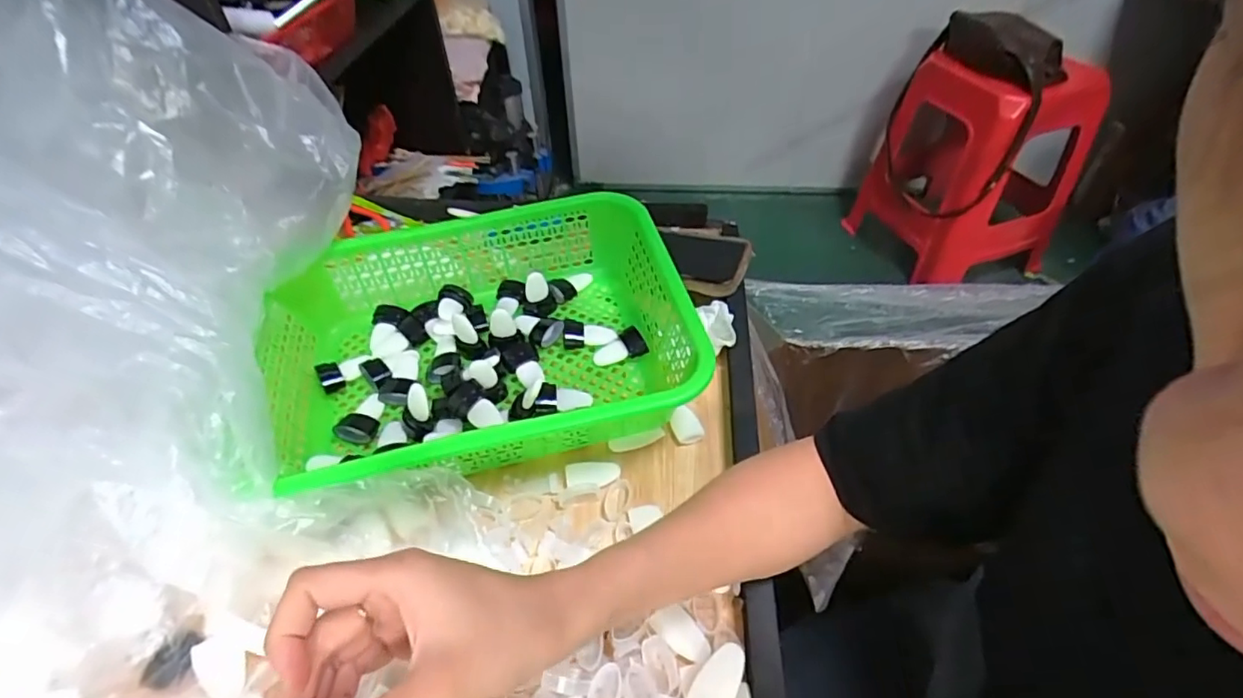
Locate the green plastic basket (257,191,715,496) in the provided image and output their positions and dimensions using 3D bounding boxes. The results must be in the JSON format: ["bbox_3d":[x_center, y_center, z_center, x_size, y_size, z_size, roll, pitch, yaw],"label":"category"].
[{"bbox_3d":[-0.123,-0.003,0.508,0.345,0.094,0.263,-11,46,-8],"label":"green plastic basket"}]

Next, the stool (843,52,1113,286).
[{"bbox_3d":[0.864,-0.482,1.475,0.396,0.487,0.374,-17,48,-13],"label":"stool"}]

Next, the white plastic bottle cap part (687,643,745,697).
[{"bbox_3d":[0.060,0.200,0.352,0.023,0.009,0.044,26,52,25],"label":"white plastic bottle cap part"}]

